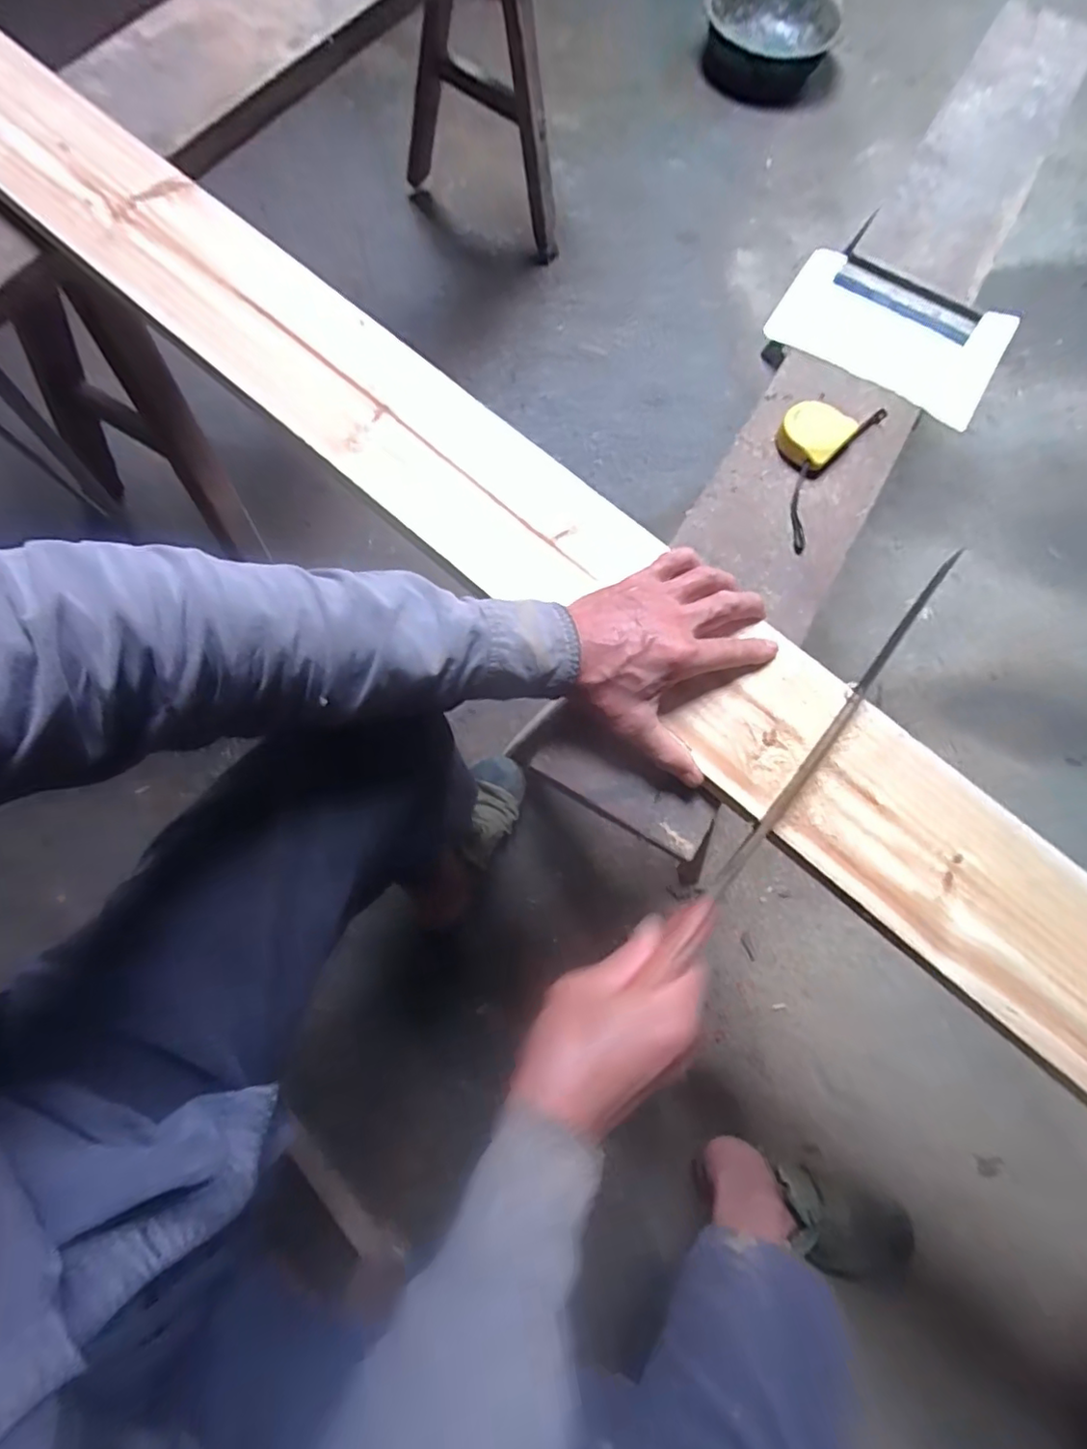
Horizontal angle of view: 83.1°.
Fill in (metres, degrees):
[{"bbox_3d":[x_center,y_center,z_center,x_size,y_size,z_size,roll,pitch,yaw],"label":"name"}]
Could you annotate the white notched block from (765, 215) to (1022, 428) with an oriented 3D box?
[{"bbox_3d":[0.341,-0.388,0.605,0.212,0.022,0.158,33,73,11],"label":"white notched block"}]

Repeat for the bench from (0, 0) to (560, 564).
[{"bbox_3d":[-0.278,-0.768,0.879,0.315,0.456,1.227,21,72,4],"label":"bench"}]

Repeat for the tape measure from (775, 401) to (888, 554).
[{"bbox_3d":[0.231,-0.232,0.532,0.071,0.021,0.169,34,73,7],"label":"tape measure"}]

